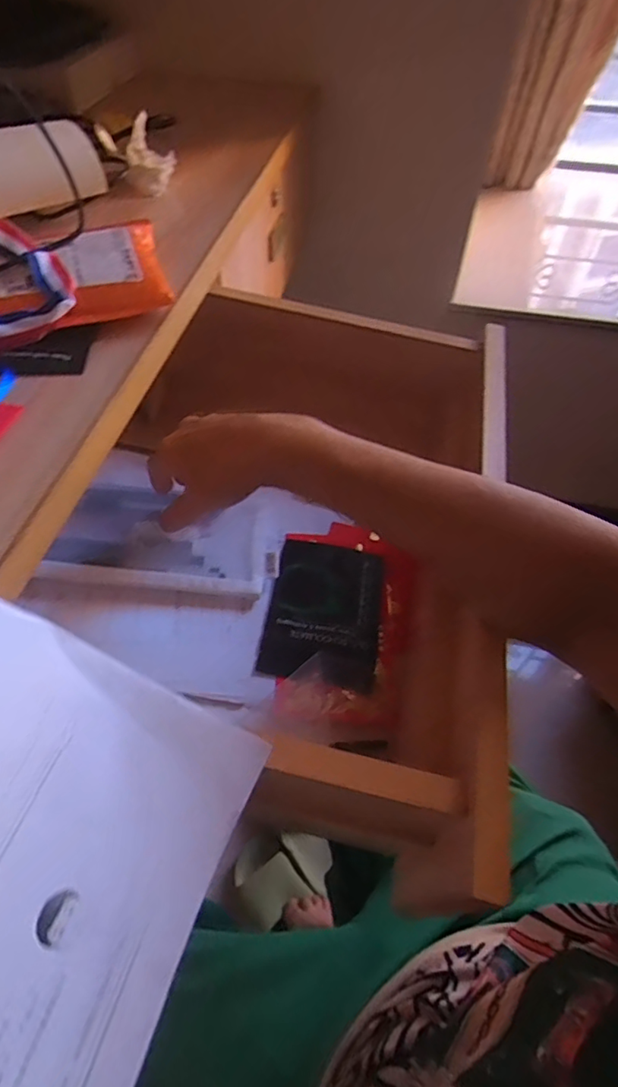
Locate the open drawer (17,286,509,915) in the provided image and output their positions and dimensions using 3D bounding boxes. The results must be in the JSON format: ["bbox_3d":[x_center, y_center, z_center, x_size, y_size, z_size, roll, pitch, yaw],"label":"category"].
[{"bbox_3d":[-0.031,-0.027,0.439,0.336,0.122,0.428,10,53,7],"label":"open drawer"}]

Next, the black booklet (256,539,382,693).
[{"bbox_3d":[0.014,0.052,0.443,0.087,0.015,0.126,7,52,5],"label":"black booklet"}]

